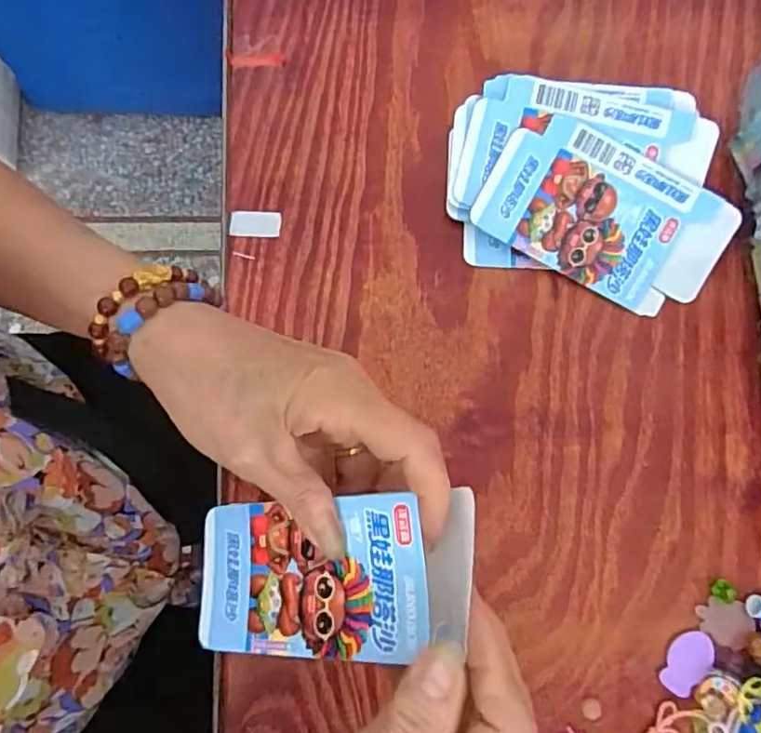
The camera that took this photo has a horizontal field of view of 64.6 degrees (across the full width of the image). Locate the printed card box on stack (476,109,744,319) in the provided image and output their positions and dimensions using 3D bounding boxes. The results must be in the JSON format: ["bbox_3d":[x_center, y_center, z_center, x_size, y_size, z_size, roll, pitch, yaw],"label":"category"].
[{"bbox_3d":[0.138,-0.092,0.371,0.146,0.005,0.084,29,97,-1],"label":"printed card box on stack"}]

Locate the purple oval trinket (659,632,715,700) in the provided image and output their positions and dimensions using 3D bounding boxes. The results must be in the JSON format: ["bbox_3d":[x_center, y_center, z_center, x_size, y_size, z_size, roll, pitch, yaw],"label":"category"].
[{"bbox_3d":[0.170,0.164,0.333,0.020,0.004,0.036,43,82,8],"label":"purple oval trinket"}]

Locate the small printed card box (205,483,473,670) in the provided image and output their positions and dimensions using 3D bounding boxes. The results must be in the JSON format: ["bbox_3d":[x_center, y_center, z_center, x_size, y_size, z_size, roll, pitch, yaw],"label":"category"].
[{"bbox_3d":[-0.026,0.091,0.262,0.137,0.012,0.064,-11,77,26],"label":"small printed card box"}]

